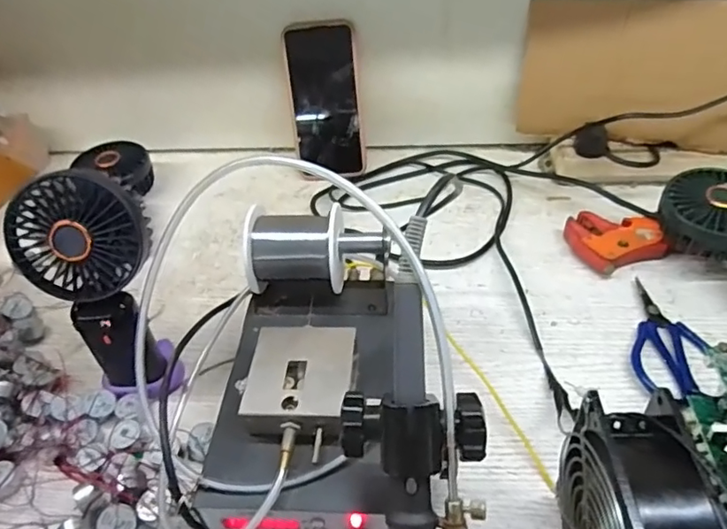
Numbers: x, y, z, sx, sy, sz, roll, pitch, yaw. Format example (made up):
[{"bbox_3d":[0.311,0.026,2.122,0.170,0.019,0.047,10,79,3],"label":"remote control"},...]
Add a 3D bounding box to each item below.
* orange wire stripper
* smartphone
[{"bbox_3d":[0.238,-0.025,0.531,0.082,0.022,0.071,-15,45,-9],"label":"orange wire stripper"},{"bbox_3d":[-0.043,-0.184,0.626,0.078,0.167,0.012,-1,23,11],"label":"smartphone"}]

